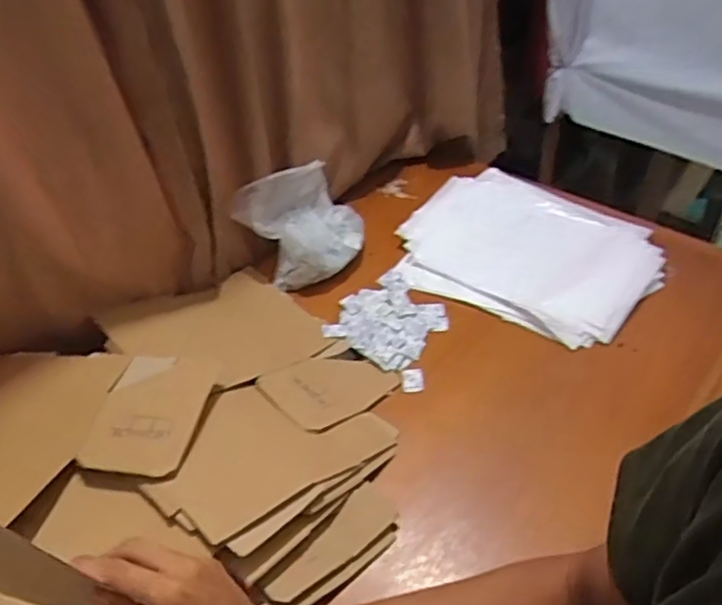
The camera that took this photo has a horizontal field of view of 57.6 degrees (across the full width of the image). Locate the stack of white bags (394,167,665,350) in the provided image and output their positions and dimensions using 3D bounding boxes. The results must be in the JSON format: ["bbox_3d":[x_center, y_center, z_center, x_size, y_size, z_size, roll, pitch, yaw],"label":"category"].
[{"bbox_3d":[0.291,-0.096,1.163,0.428,0.045,0.328,25,52,28],"label":"stack of white bags"}]

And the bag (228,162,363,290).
[{"bbox_3d":[-0.090,-0.141,1.158,0.204,0.155,0.147,-35,51,-27],"label":"bag"}]

